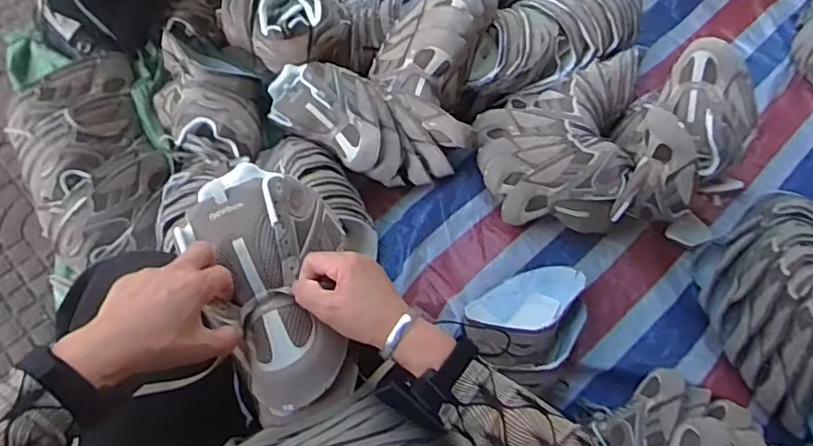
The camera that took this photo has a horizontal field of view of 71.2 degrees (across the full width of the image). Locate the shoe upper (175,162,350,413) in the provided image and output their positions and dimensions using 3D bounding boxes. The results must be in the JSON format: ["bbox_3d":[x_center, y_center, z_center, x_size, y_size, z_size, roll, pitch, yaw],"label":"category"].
[{"bbox_3d":[-0.125,0.051,0.525,0.142,0.058,0.243,-15,66,-8],"label":"shoe upper"}]

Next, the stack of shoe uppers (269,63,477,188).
[{"bbox_3d":[-0.076,-0.176,1.013,0.358,0.109,0.163,21,66,4],"label":"stack of shoe uppers"}]

